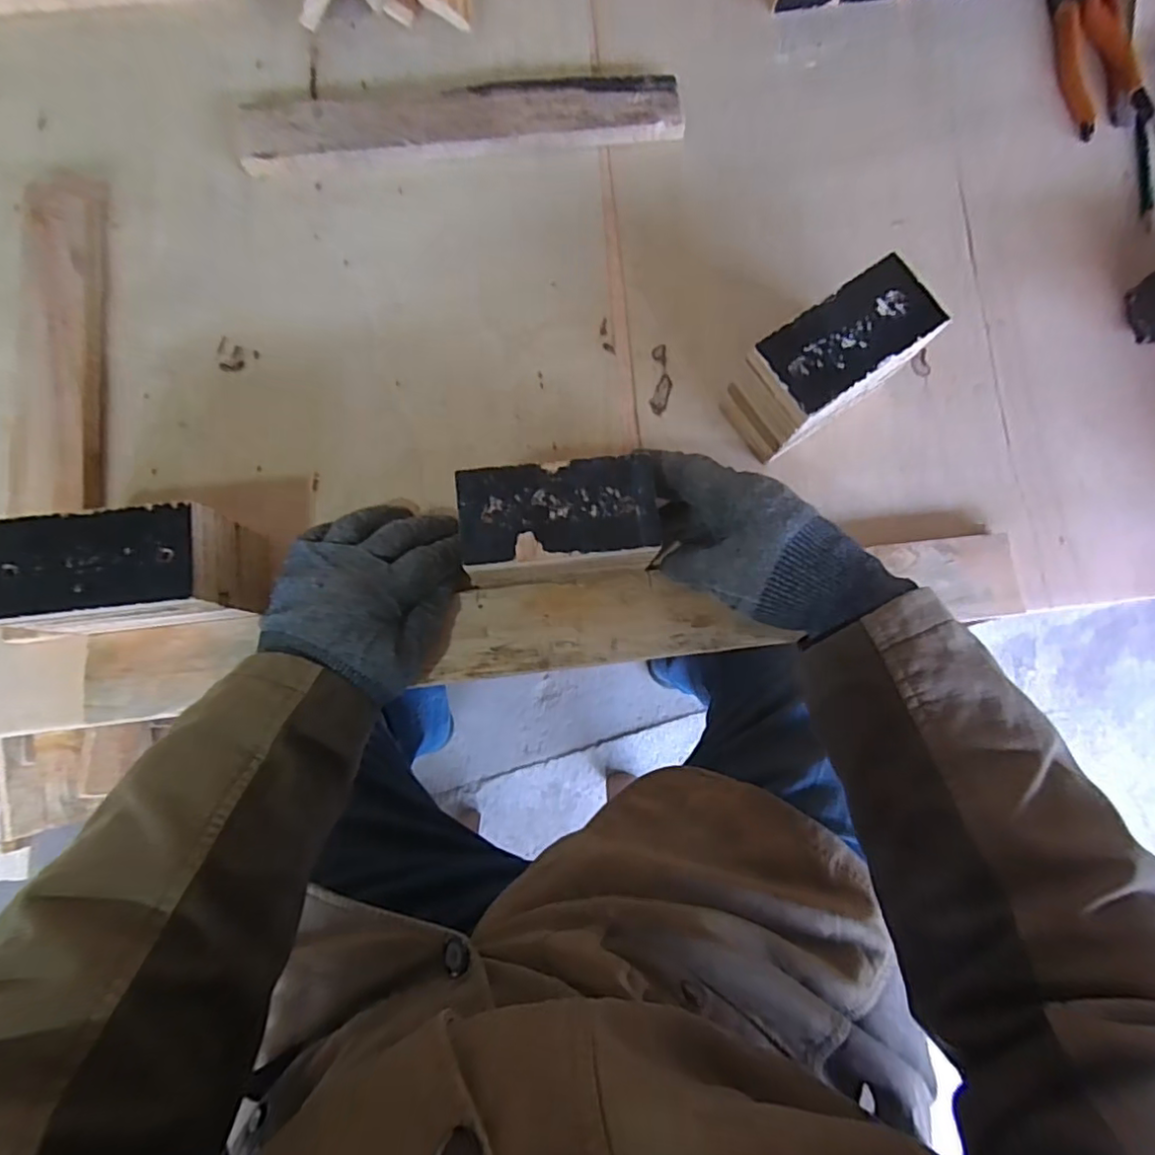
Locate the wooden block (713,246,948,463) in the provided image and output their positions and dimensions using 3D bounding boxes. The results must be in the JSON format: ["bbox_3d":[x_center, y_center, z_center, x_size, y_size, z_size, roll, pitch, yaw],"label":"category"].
[{"bbox_3d":[0.174,-0.145,0.422,0.121,0.088,0.065,-35,83,-6],"label":"wooden block"}]

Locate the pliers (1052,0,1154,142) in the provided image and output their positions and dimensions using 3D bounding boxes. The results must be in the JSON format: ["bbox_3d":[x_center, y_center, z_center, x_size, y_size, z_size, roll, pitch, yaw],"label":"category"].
[{"bbox_3d":[0.428,-0.455,0.502,0.053,0.023,0.174,-6,81,-2],"label":"pliers"}]

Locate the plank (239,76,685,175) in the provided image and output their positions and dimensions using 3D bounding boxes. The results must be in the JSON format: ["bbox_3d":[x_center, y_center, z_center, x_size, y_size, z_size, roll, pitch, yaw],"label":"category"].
[{"bbox_3d":[-0.092,-0.370,0.484,0.346,0.016,0.063,-7,81,-2],"label":"plank"}]

